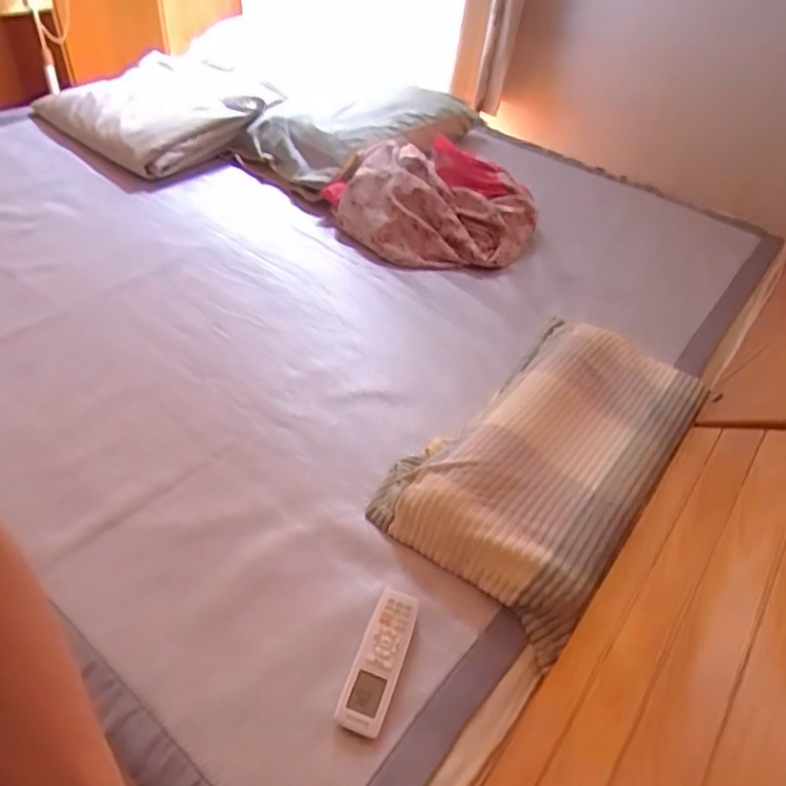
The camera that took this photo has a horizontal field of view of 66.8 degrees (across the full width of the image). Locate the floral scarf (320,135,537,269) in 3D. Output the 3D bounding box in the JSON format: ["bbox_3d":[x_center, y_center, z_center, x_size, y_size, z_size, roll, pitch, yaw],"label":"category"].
[{"bbox_3d":[0.101,-0.442,1.428,0.501,0.168,0.336,3,44,-5],"label":"floral scarf"}]

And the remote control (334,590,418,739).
[{"bbox_3d":[-0.014,0.306,0.692,0.052,0.019,0.162,18,44,11],"label":"remote control"}]

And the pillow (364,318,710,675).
[{"bbox_3d":[0.258,0.069,0.930,0.335,0.069,0.597,34,50,26],"label":"pillow"}]

